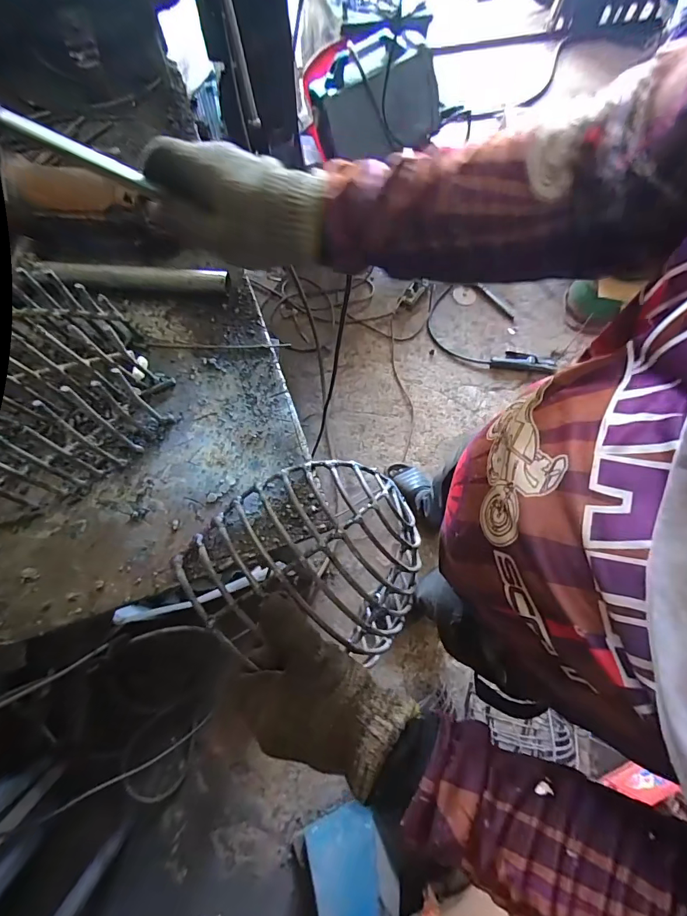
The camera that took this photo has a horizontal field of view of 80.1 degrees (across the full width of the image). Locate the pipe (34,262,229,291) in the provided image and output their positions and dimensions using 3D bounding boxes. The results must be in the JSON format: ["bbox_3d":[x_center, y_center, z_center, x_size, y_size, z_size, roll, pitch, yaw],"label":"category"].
[{"bbox_3d":[-0.223,-0.192,0.428,0.203,0.020,0.019,5,71,0],"label":"pipe"}]

